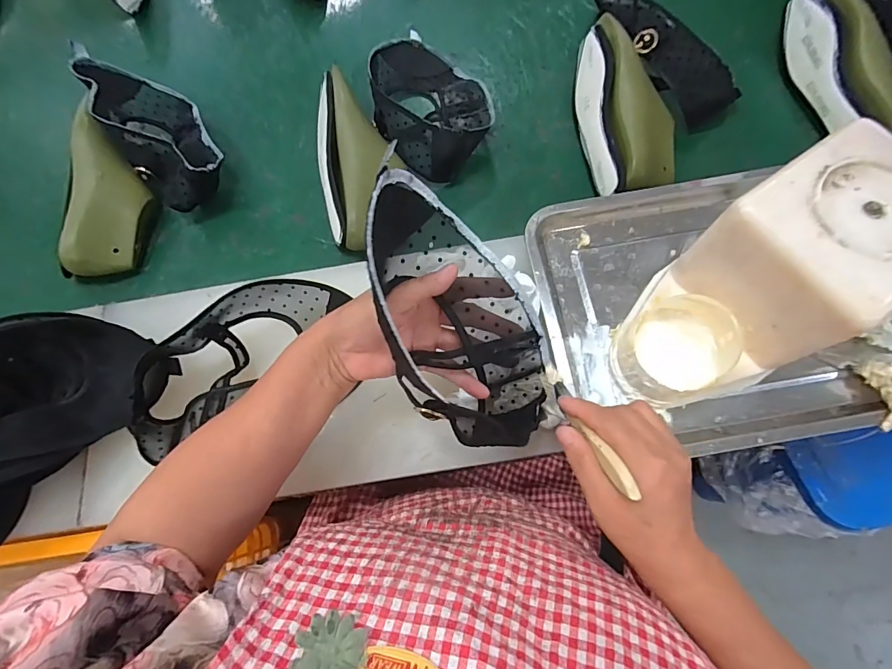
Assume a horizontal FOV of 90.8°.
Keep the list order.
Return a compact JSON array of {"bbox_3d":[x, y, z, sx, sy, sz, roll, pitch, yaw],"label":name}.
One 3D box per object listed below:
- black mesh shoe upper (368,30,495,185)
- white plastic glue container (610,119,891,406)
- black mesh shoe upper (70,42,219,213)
[{"bbox_3d":[-0.027,-0.332,0.613,0.143,0.066,0.257,-12,69,-2],"label":"black mesh shoe upper"},{"bbox_3d":[0.270,-0.040,0.390,0.231,0.165,0.134,-31,71,-9],"label":"white plastic glue container"},{"bbox_3d":[-0.394,-0.281,0.603,0.110,0.104,0.247,-35,72,-10],"label":"black mesh shoe upper"}]

